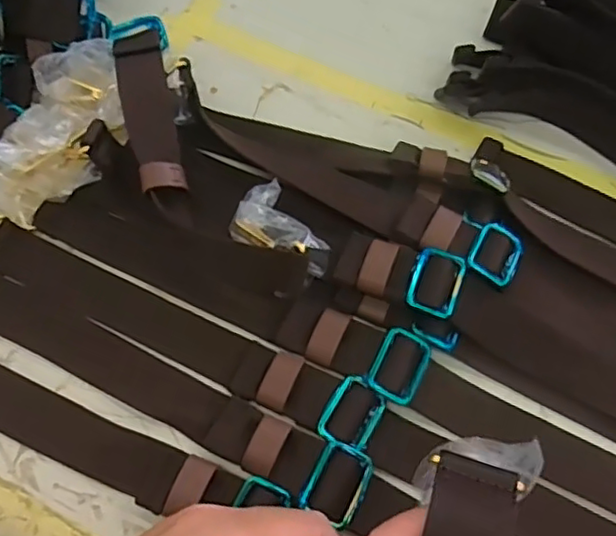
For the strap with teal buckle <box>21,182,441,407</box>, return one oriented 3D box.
[{"bbox_3d":[-0.055,0.010,0.409,0.278,0.014,0.040,24,68,11],"label":"strap with teal buckle"}]

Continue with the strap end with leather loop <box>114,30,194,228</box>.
[{"bbox_3d":[-0.111,-0.101,0.443,0.035,0.024,0.160,-12,66,-5],"label":"strap end with leather loop"}]

